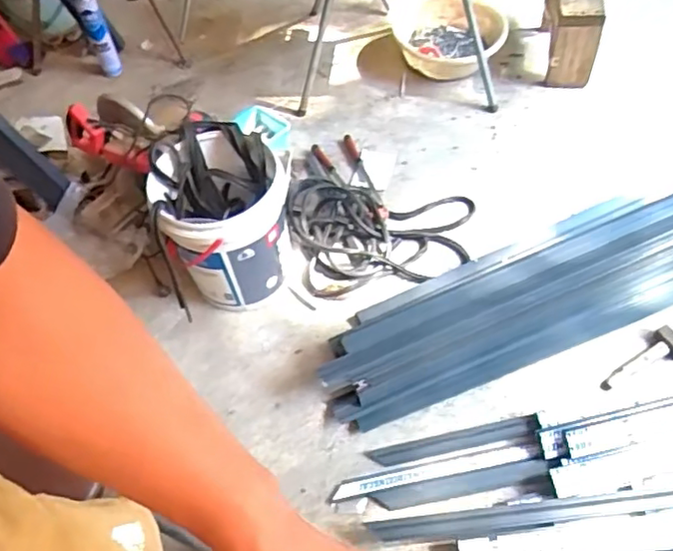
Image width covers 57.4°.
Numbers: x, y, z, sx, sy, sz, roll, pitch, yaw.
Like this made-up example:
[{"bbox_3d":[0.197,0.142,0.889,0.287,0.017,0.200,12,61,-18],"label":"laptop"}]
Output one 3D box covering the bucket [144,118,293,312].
[{"bbox_3d":[-0.275,-0.129,1.571,0.315,0.353,0.325,-15,55,-5],"label":"bucket"}]

